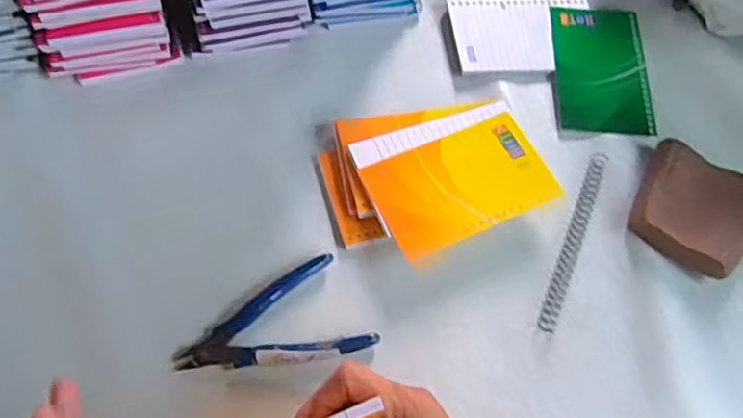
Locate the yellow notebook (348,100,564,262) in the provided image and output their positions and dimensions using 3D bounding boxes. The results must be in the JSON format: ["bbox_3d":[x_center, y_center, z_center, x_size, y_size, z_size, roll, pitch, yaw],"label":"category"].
[{"bbox_3d":[0.061,-0.027,0.454,0.129,0.004,0.096,-21,67,-15],"label":"yellow notebook"}]

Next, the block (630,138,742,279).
[{"bbox_3d":[0.242,0.000,0.468,0.085,0.017,0.091,36,65,12],"label":"block"}]

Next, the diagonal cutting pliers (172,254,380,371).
[{"bbox_3d":[-0.065,0.081,0.405,0.117,0.010,0.072,-26,68,-18],"label":"diagonal cutting pliers"}]

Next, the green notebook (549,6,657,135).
[{"bbox_3d":[0.196,-0.122,0.529,0.078,0.006,0.127,4,62,-4],"label":"green notebook"}]

